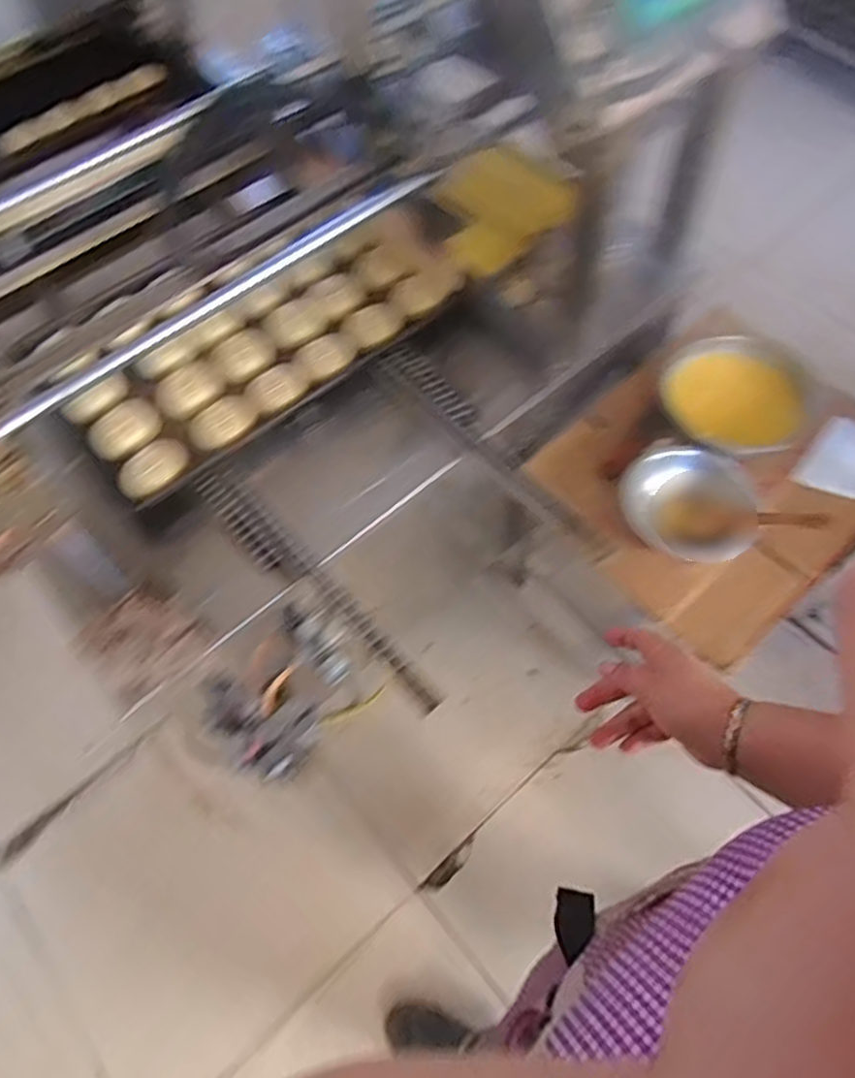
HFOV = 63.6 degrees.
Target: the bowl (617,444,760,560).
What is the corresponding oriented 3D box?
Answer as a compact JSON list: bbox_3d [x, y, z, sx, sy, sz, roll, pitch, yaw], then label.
[{"bbox_3d":[0.386,-0.054,1.008,0.192,0.055,0.158,14,63,6],"label":"bowl"}]

